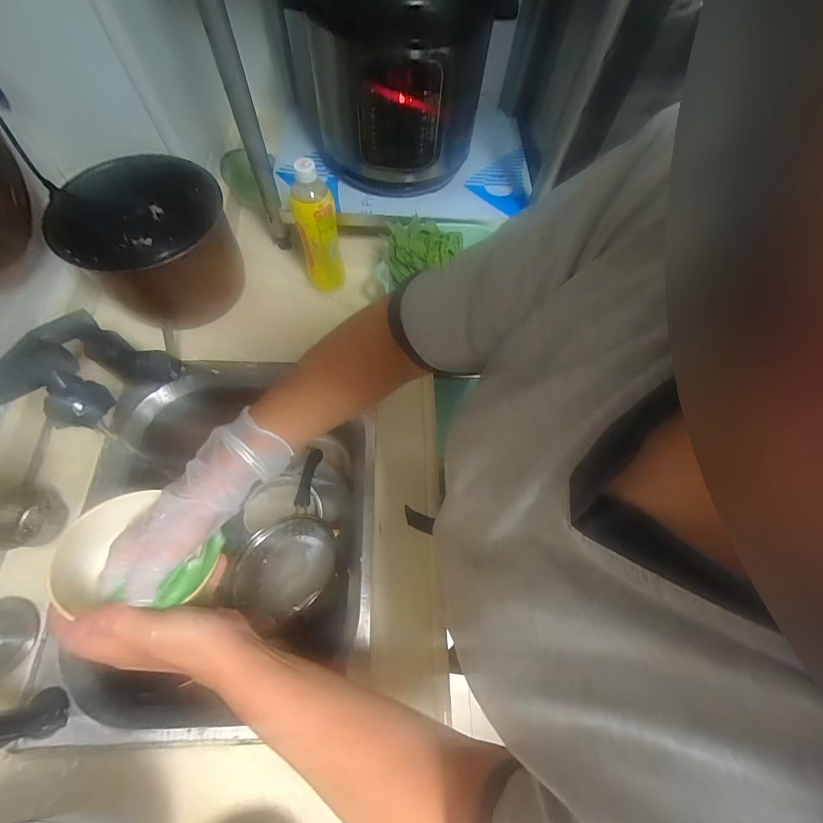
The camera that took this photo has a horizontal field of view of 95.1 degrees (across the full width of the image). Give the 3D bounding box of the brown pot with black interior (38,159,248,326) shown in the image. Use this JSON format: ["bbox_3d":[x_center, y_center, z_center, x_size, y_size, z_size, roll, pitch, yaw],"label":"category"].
[{"bbox_3d":[-0.420,-0.275,0.633,0.232,0.151,0.217,1,66,-3],"label":"brown pot with black interior"}]

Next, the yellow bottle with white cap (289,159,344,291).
[{"bbox_3d":[-0.152,-0.290,0.618,0.062,0.224,0.057,-9,66,-7],"label":"yellow bottle with white cap"}]

